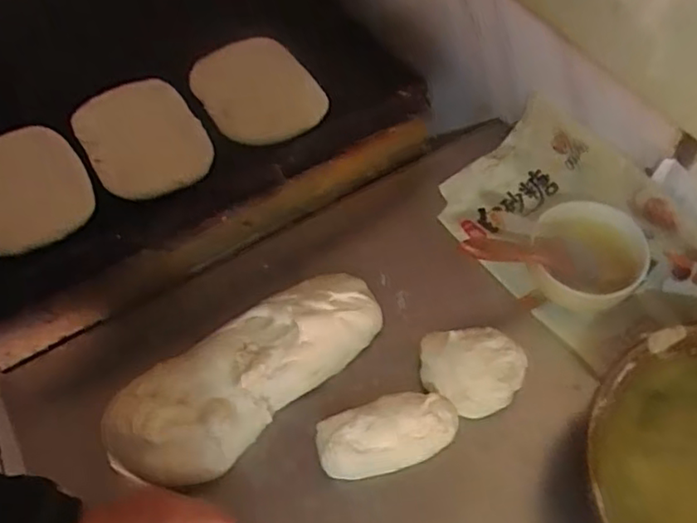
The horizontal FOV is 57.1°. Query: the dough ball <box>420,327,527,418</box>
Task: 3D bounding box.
[{"bbox_3d":[0.108,0.097,0.563,0.084,0.061,0.073,-4,58,1],"label":"dough ball"}]

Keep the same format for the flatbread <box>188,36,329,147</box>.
[{"bbox_3d":[-0.100,-0.185,0.695,0.114,0.020,0.179,-32,56,-8],"label":"flatbread"}]

